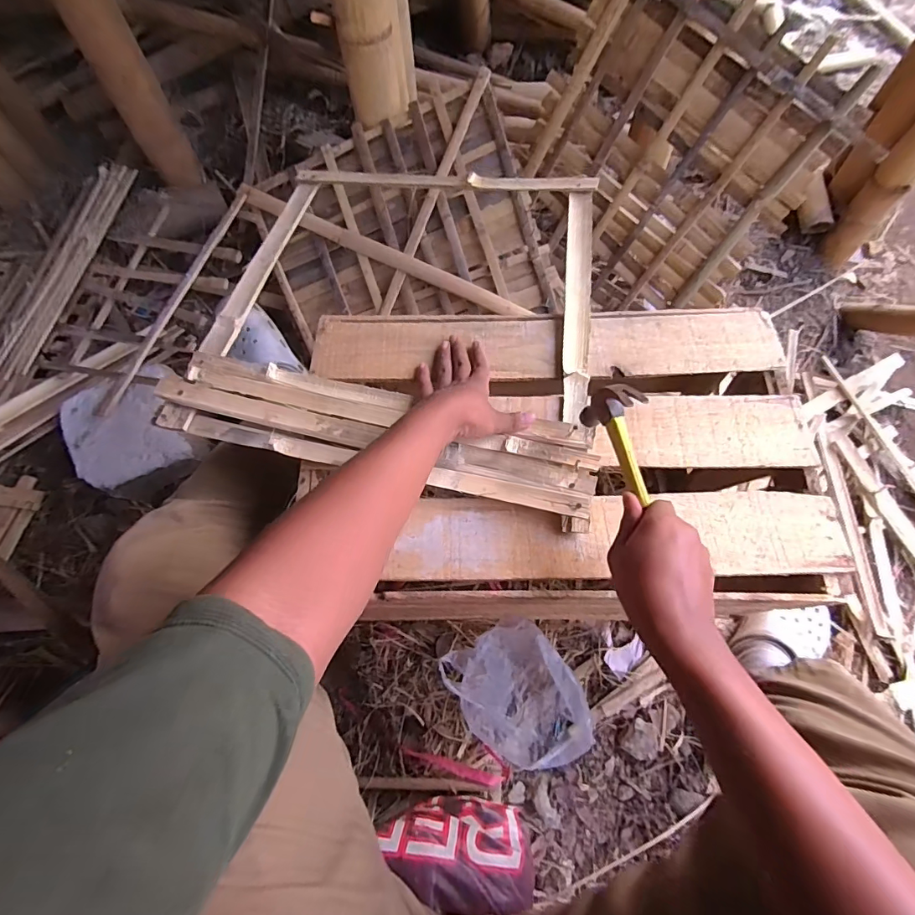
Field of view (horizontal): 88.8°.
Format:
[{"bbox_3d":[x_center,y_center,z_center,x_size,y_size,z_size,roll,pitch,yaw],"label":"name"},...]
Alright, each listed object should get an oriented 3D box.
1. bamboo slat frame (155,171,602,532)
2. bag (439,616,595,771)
[{"bbox_3d":[-0.059,-0.194,0.626,0.527,0.051,0.476,13,65,8],"label":"bamboo slat frame"},{"bbox_3d":[0.090,0.362,0.702,0.160,0.110,0.205,-30,67,-12],"label":"bag"}]

